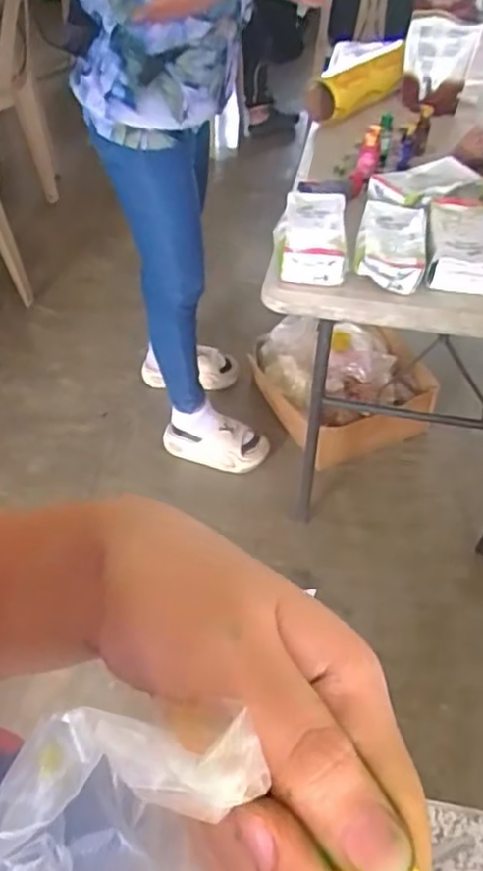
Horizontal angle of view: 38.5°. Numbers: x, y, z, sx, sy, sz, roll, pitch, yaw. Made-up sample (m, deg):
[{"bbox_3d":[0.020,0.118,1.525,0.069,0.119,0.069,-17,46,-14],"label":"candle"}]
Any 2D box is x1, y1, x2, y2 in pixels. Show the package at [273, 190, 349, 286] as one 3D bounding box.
[{"bbox_3d":[0.112,-0.327,1.120,0.111,0.059,0.217,3,46,4],"label":"package"}]

